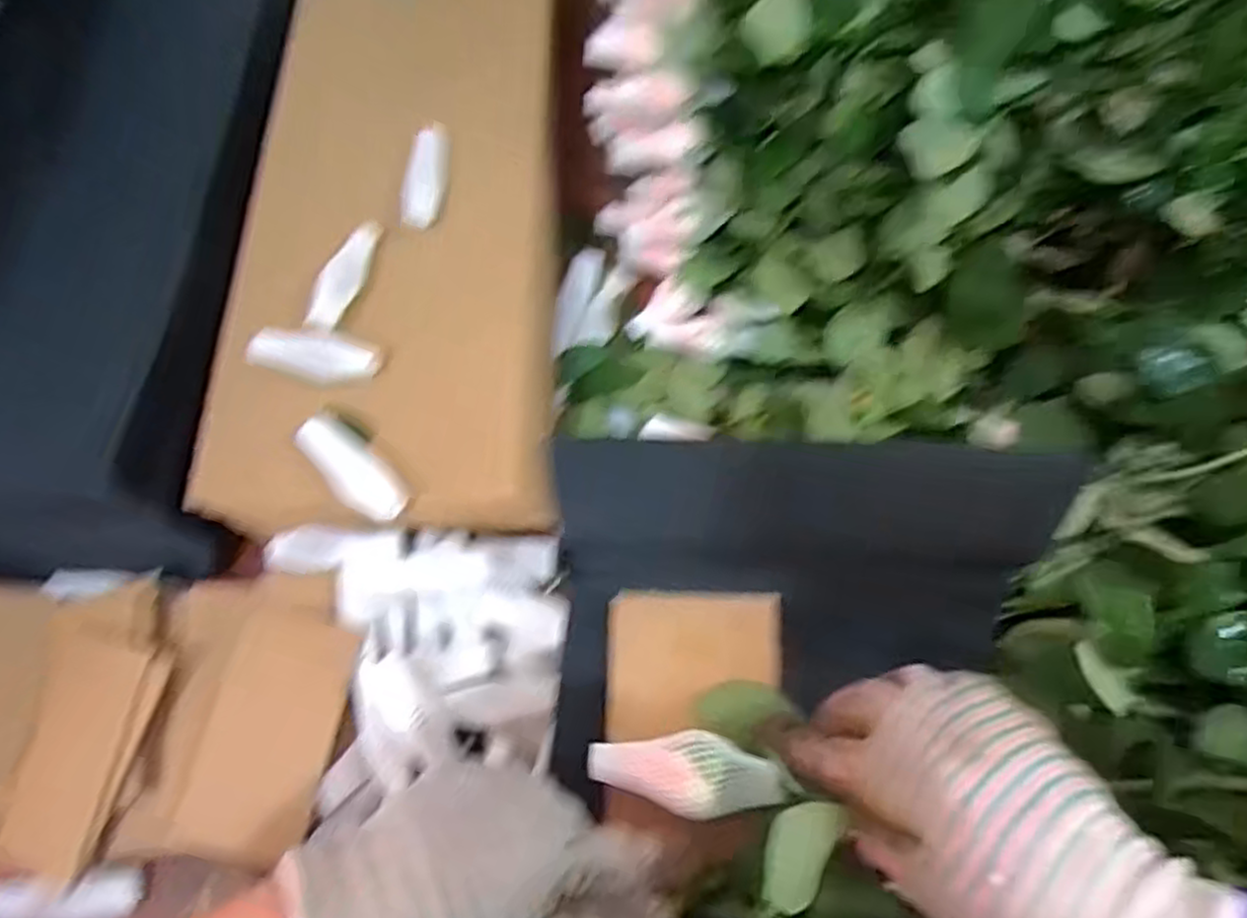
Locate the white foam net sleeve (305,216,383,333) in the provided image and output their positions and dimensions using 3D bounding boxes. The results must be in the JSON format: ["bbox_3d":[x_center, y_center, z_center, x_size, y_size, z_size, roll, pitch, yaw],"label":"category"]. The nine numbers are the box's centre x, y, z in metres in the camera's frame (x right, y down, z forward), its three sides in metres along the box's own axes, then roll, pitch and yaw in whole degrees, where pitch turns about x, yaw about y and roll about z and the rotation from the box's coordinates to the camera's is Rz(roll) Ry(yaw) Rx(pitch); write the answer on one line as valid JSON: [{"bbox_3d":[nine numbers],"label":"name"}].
[{"bbox_3d":[-0.192,-0.130,0.512,0.023,0.014,0.095,16,71,9],"label":"white foam net sleeve"}]

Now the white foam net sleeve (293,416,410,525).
[{"bbox_3d":[-0.170,0.007,0.468,0.081,0.020,0.032,45,77,3],"label":"white foam net sleeve"}]

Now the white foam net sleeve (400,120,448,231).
[{"bbox_3d":[-0.144,-0.207,0.547,0.031,0.012,0.095,0,69,3],"label":"white foam net sleeve"}]

